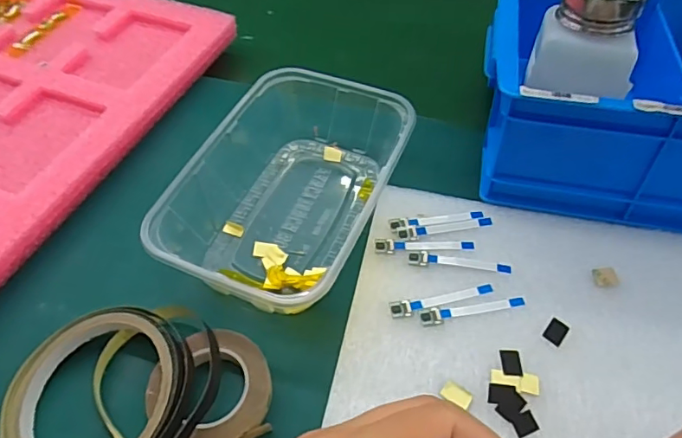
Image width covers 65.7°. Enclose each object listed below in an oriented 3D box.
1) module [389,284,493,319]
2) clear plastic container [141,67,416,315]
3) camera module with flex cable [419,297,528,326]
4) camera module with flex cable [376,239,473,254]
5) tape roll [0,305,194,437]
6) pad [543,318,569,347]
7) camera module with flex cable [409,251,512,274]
[{"bbox_3d":[0.058,0.046,0.299,0.060,0.004,0.011,-10,53,-5],"label":"module"},{"bbox_3d":[-0.034,-0.018,0.337,0.114,0.053,0.173,23,57,19],"label":"clear plastic container"},{"bbox_3d":[0.074,0.050,0.295,0.060,0.004,0.009,-9,53,-5],"label":"camera module with flex cable"},{"bbox_3d":[0.051,0.016,0.322,0.059,0.004,0.010,1,53,4],"label":"camera module with flex cable"},{"bbox_3d":[-0.122,0.091,0.271,0.098,0.028,0.090,-1,52,2],"label":"tape roll"},{"bbox_3d":[0.117,0.060,0.286,0.010,0.004,0.015,32,60,24],"label":"pad"},{"bbox_3d":[0.070,0.025,0.314,0.059,0.004,0.009,6,53,7],"label":"camera module with flex cable"}]

